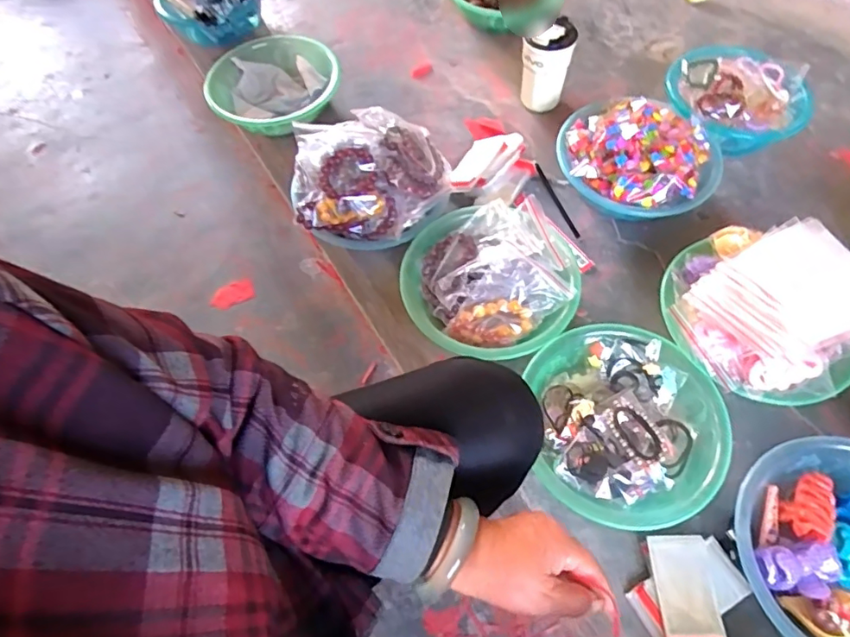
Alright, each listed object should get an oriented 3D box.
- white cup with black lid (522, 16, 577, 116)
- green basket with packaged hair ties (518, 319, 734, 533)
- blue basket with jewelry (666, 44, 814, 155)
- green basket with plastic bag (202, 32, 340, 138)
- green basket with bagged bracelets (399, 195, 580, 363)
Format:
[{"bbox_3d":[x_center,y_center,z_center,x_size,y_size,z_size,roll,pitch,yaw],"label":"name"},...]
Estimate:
[{"bbox_3d":[0.207,-0.425,0.897,0.076,0.143,0.069,13,62,9],"label":"white cup with black lid"},{"bbox_3d":[0.239,0.128,0.634,0.211,0.066,0.235,-3,61,1],"label":"green basket with packaged hair ties"},{"bbox_3d":[0.510,-0.361,0.875,0.224,0.094,0.198,-5,61,-1],"label":"blue basket with jewelry"},{"bbox_3d":[-0.280,-0.426,0.947,0.238,0.066,0.233,-1,61,2],"label":"green basket with plastic bag"},{"bbox_3d":[0.091,-0.054,0.721,0.219,0.073,0.228,-1,61,2],"label":"green basket with bagged bracelets"}]

